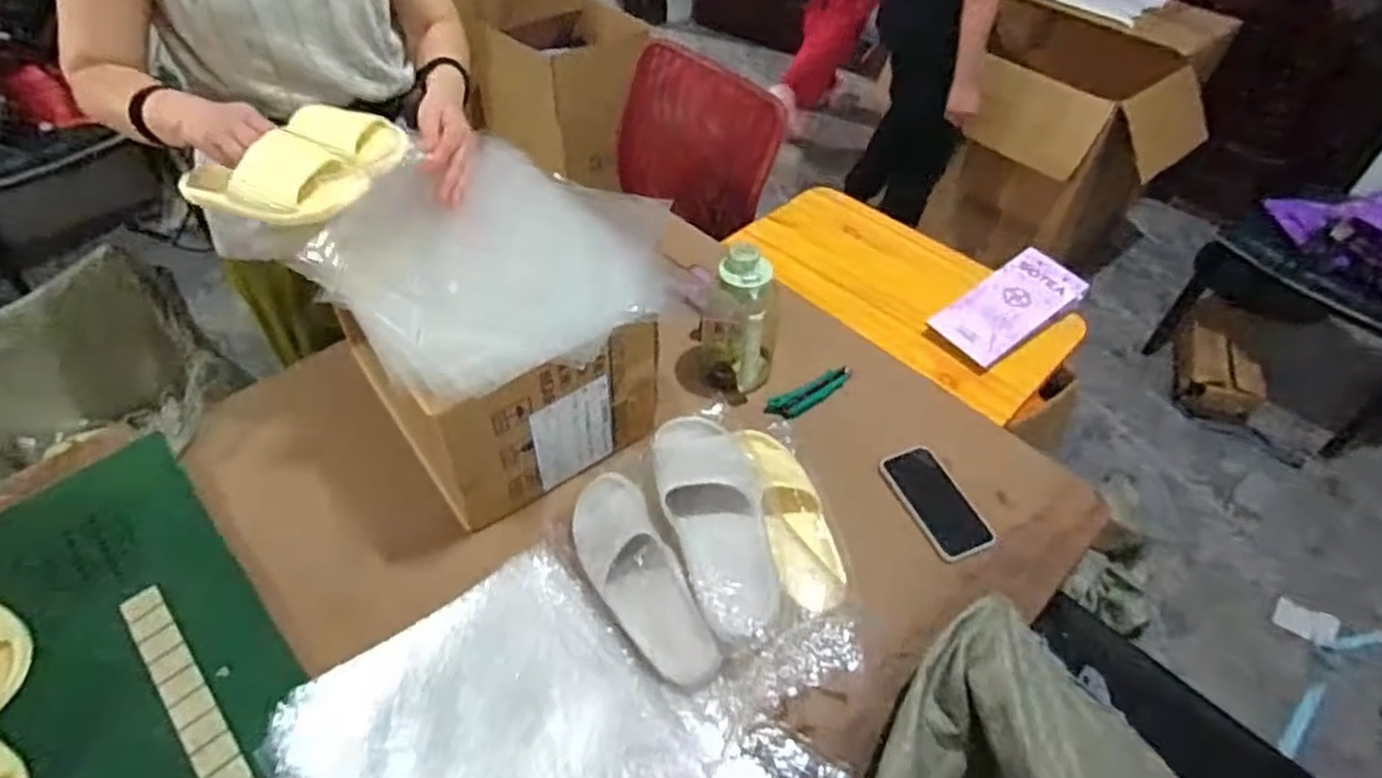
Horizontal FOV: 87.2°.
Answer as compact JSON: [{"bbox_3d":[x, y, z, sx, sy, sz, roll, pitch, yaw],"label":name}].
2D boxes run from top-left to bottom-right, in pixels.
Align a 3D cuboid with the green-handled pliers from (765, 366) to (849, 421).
[{"bbox_3d":[0.177,0.005,1.061,0.142,0.022,0.035,-22,53,-22],"label":"green-handled pliers"}]

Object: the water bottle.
[{"bbox_3d":[0.070,-0.097,1.026,0.106,0.203,0.118,4,47,0],"label":"water bottle"}]

